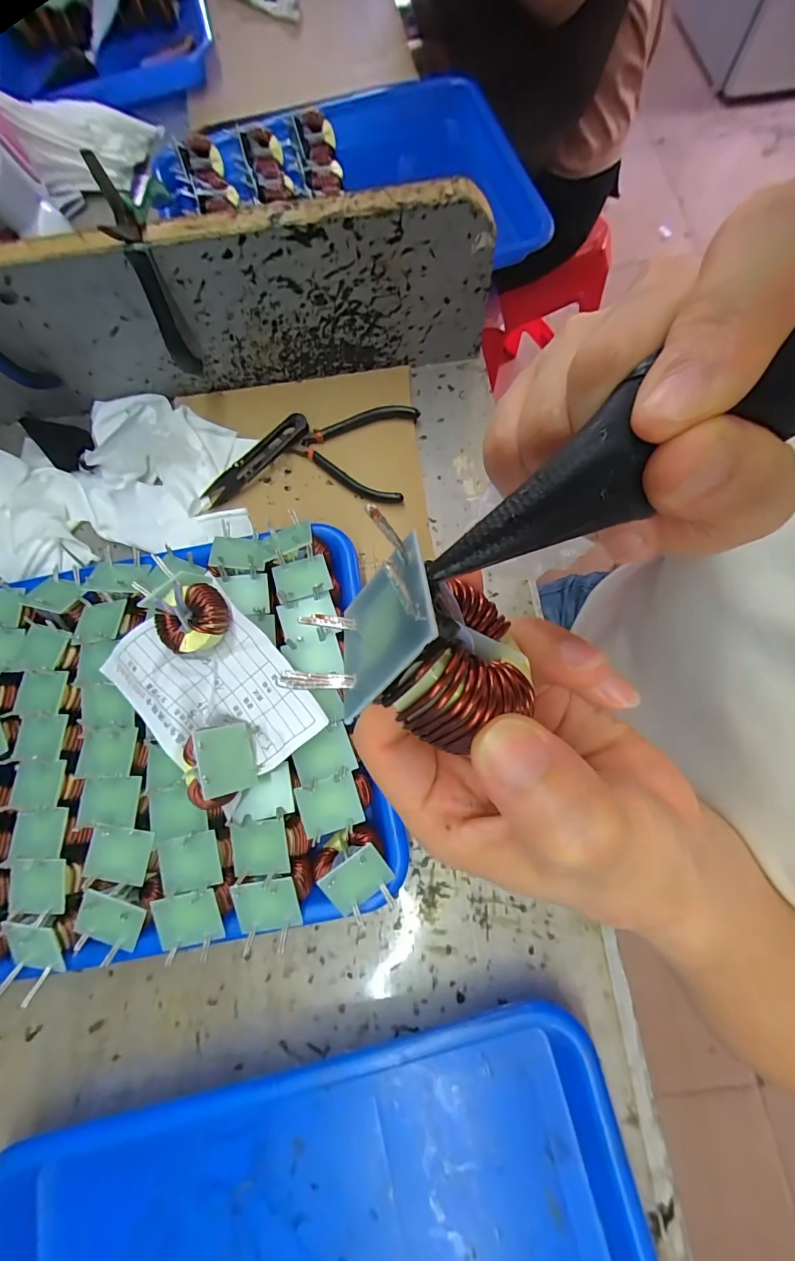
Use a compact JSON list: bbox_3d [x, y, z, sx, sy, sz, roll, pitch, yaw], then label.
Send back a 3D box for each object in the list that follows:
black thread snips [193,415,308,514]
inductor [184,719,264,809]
[{"bbox_3d":[-0.119,-0.138,0.370,0.108,0.017,0.022,-39,77,-9],"label":"black thread snips"},{"bbox_3d":[-0.099,0.076,0.252,0.035,0.035,0.040,-1,65,-42],"label":"inductor"}]

